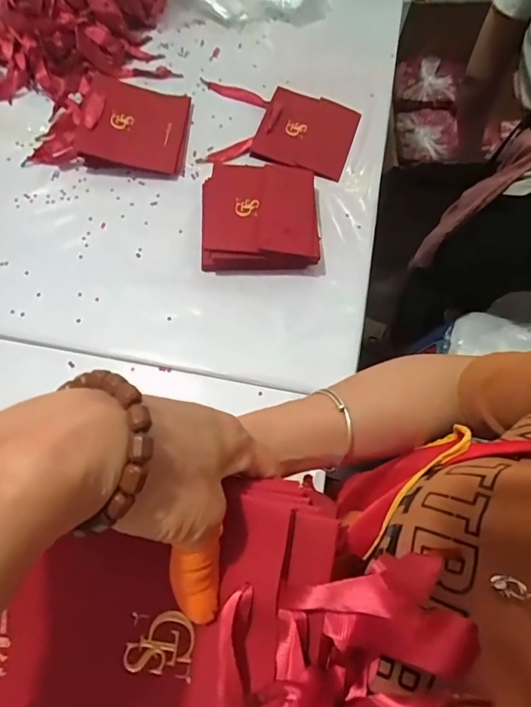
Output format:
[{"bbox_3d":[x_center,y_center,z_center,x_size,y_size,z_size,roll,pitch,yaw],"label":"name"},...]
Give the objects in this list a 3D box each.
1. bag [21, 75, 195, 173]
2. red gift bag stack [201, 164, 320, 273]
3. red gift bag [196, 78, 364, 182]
[{"bbox_3d":[-0.224,-0.342,0.639,0.218,0.048,0.156,6,69,1],"label":"bag"},{"bbox_3d":[-0.009,-0.184,0.589,0.153,0.048,0.151,-2,69,-2],"label":"red gift bag stack"},{"bbox_3d":[0.016,-0.340,0.658,0.234,0.017,0.154,11,70,3],"label":"red gift bag"}]

